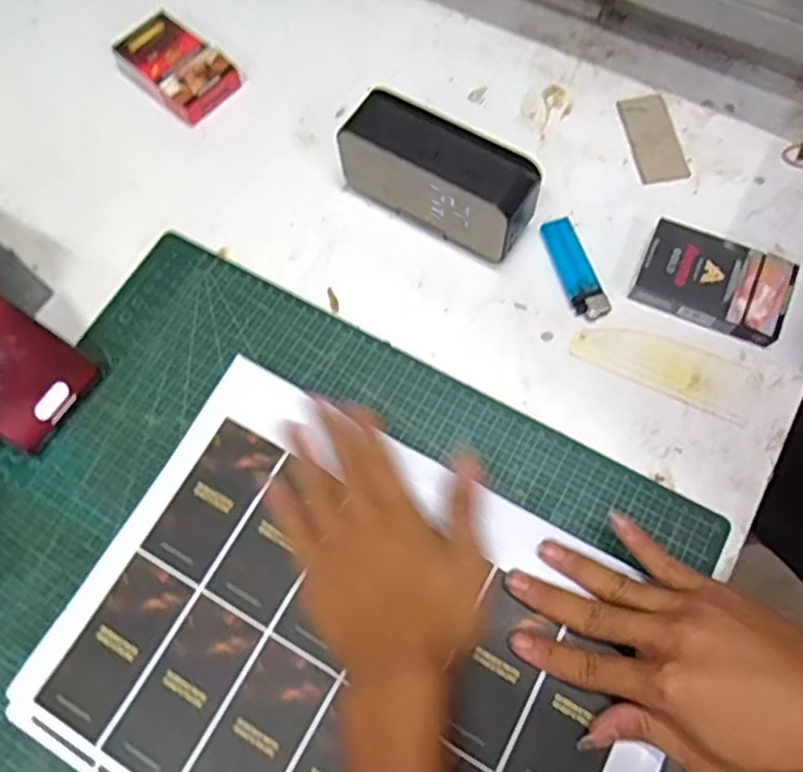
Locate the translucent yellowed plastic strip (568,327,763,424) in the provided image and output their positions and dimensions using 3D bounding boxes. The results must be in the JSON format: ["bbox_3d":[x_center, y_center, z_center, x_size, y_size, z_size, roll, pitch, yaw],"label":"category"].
[{"bbox_3d":[0.179,-0.015,0.455,0.122,0.004,0.040,25,72,12],"label":"translucent yellowed plastic strip"}]

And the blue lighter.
[{"bbox_3d":[0.123,-0.085,0.481,0.024,0.008,0.082,-16,69,-4],"label":"blue lighter"}]

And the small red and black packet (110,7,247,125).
[{"bbox_3d":[-0.185,-0.264,0.557,0.061,0.023,0.097,-42,73,-13],"label":"small red and black packet"}]

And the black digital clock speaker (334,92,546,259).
[{"bbox_3d":[0.027,-0.148,0.481,0.139,0.073,0.044,31,74,14],"label":"black digital clock speaker"}]

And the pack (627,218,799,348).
[{"bbox_3d":[0.216,-0.073,0.469,0.096,0.020,0.066,26,72,12],"label":"pack"}]

